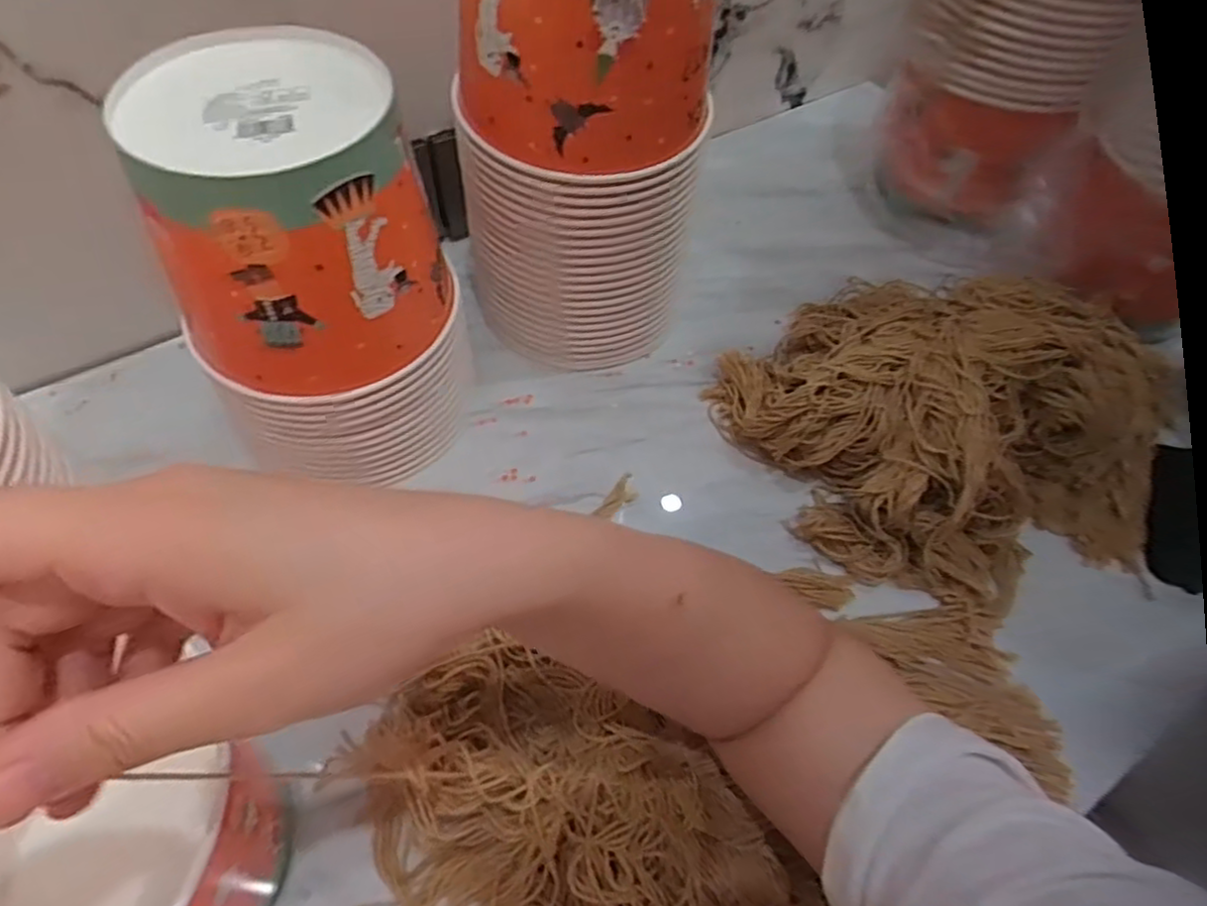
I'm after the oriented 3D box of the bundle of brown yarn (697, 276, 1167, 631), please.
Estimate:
[{"bbox_3d":[0.229,-0.029,0.496,0.302,0.094,0.215,23,58,12],"label":"bundle of brown yarn"}]

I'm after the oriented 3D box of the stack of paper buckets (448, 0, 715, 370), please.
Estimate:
[{"bbox_3d":[-0.016,-0.210,0.472,0.150,0.289,0.142,3,56,-1],"label":"stack of paper buckets"}]

